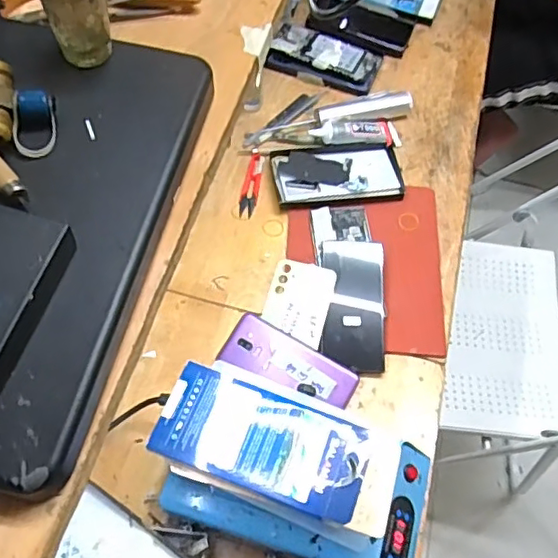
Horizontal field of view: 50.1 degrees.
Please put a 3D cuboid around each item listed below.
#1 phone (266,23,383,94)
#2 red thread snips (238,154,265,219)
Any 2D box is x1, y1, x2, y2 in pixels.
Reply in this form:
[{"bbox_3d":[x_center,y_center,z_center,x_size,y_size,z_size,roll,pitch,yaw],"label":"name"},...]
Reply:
[{"bbox_3d":[0.072,-0.348,0.932,0.167,0.017,0.095,17,62,6],"label":"phone"},{"bbox_3d":[-0.038,-0.133,0.830,0.024,0.014,0.098,10,61,3],"label":"red thread snips"}]

